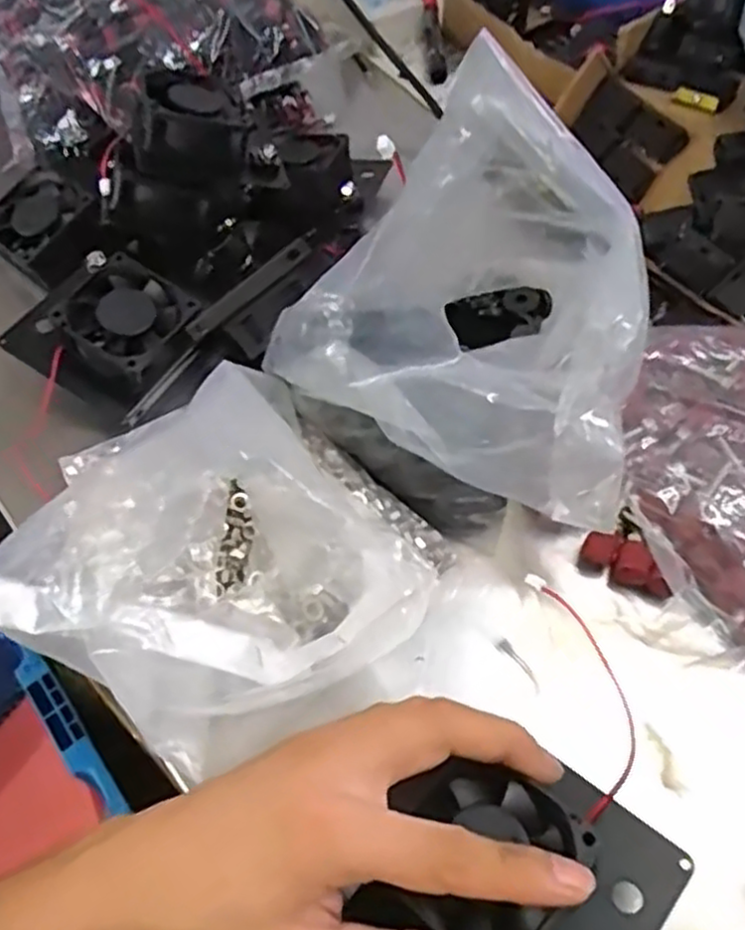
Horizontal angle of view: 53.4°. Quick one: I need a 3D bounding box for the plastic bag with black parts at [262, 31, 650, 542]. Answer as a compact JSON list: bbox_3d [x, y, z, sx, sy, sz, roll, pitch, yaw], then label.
[{"bbox_3d":[0.032,-0.058,0.333,0.158,0.157,0.148,-4,56,0],"label":"plastic bag with black parts"}]

